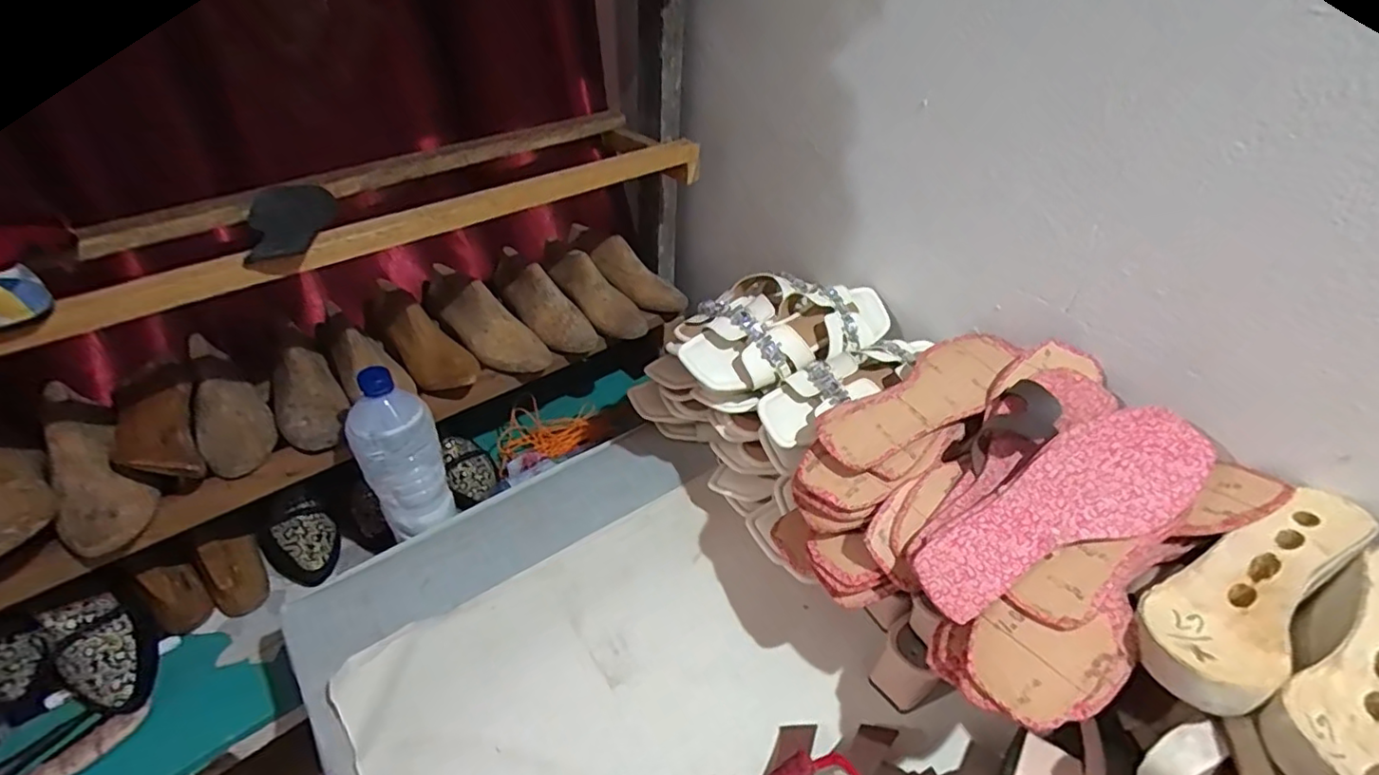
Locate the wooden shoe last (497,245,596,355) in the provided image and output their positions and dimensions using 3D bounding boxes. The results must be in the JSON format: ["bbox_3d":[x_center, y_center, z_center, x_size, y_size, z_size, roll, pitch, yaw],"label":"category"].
[{"bbox_3d":[-0.218,-0.134,0.890,0.075,0.069,0.229,-24,47,-28],"label":"wooden shoe last"}]

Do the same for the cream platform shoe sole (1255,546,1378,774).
[{"bbox_3d":[0.437,0.189,0.392,0.224,0.042,0.070,-25,47,-29],"label":"cream platform shoe sole"}]

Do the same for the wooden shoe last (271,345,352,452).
[{"bbox_3d":[-0.440,0.013,0.702,0.073,0.055,0.155,-25,47,-29],"label":"wooden shoe last"}]

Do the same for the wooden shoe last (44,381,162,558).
[{"bbox_3d":[-0.604,0.076,0.615,0.067,0.077,0.221,-28,61,-31],"label":"wooden shoe last"}]

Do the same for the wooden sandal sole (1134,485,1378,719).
[{"bbox_3d":[0.404,0.145,0.434,0.230,0.051,0.082,-21,45,-26],"label":"wooden sandal sole"}]

